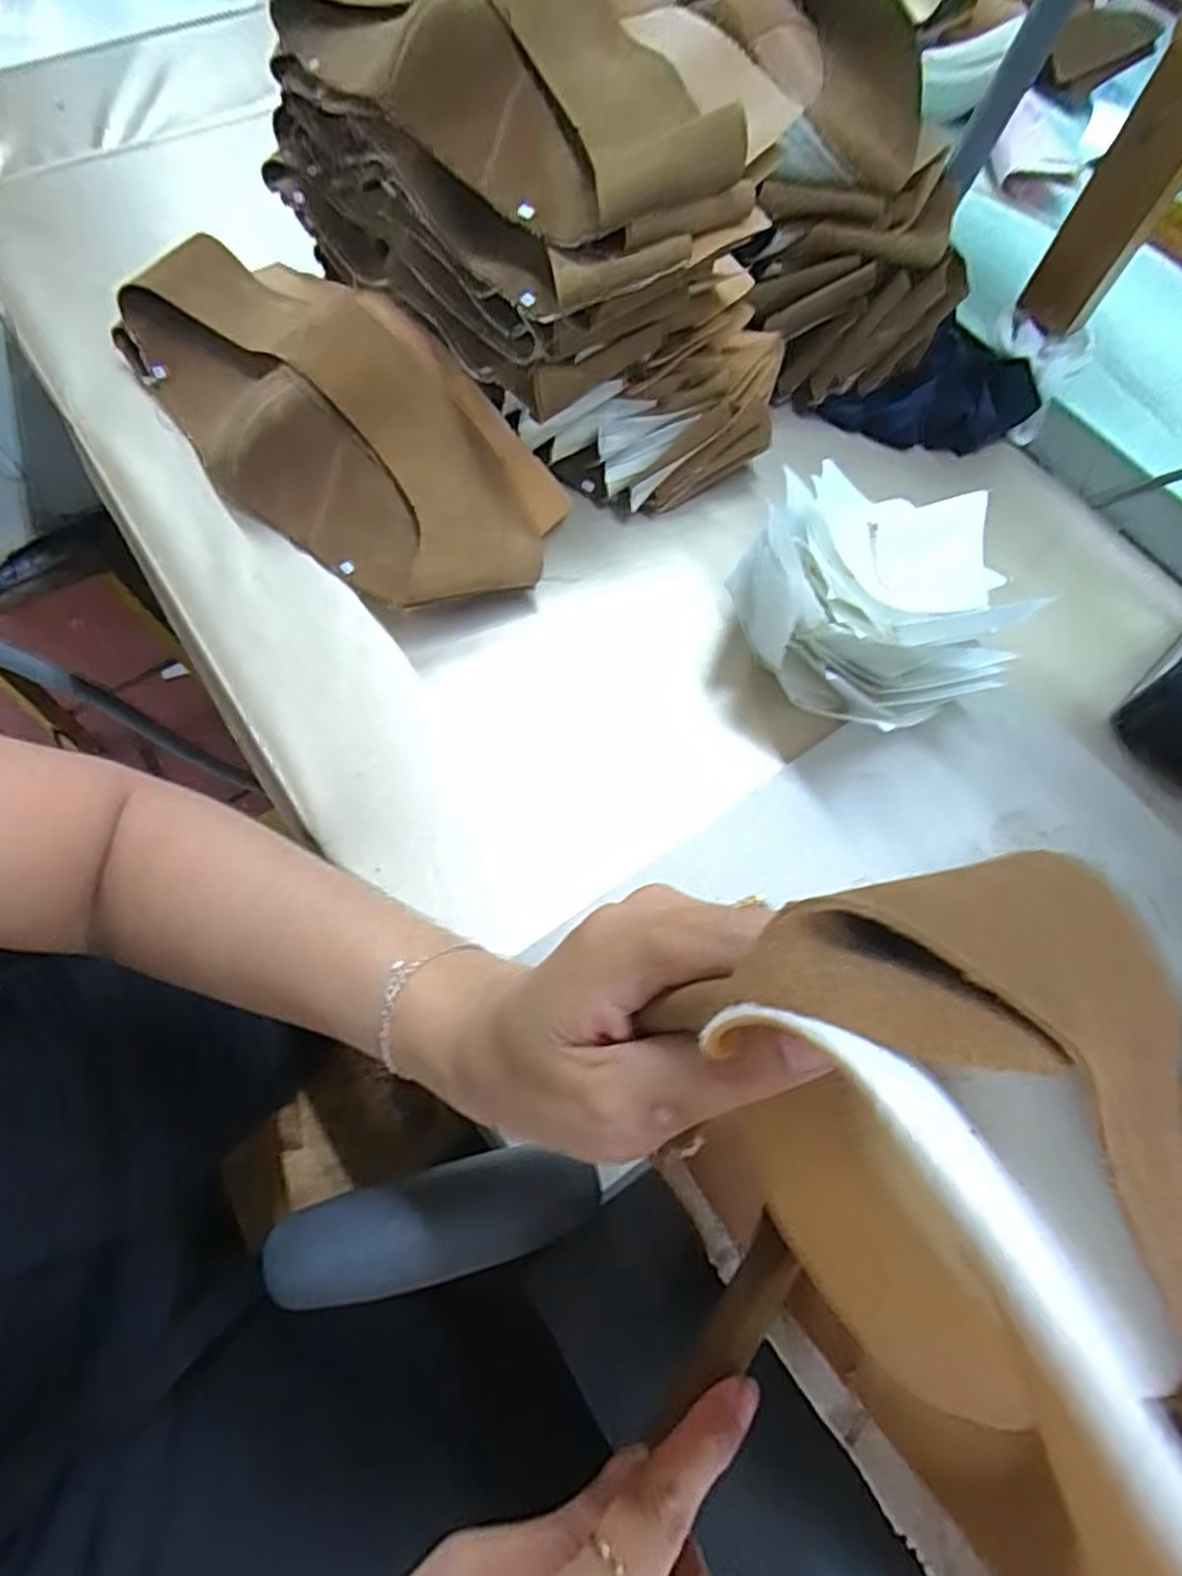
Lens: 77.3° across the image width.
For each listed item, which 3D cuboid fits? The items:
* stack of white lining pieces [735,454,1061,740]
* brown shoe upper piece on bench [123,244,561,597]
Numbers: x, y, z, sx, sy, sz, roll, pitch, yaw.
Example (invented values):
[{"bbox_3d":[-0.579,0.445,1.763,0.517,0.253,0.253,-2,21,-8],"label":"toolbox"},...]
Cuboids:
[{"bbox_3d":[0.150,-0.104,0.396,0.131,0.089,0.121,10,67,1],"label":"stack of white lining pieces"},{"bbox_3d":[-0.158,-0.227,0.450,0.140,0.055,0.322,-42,74,-16],"label":"brown shoe upper piece on bench"}]

